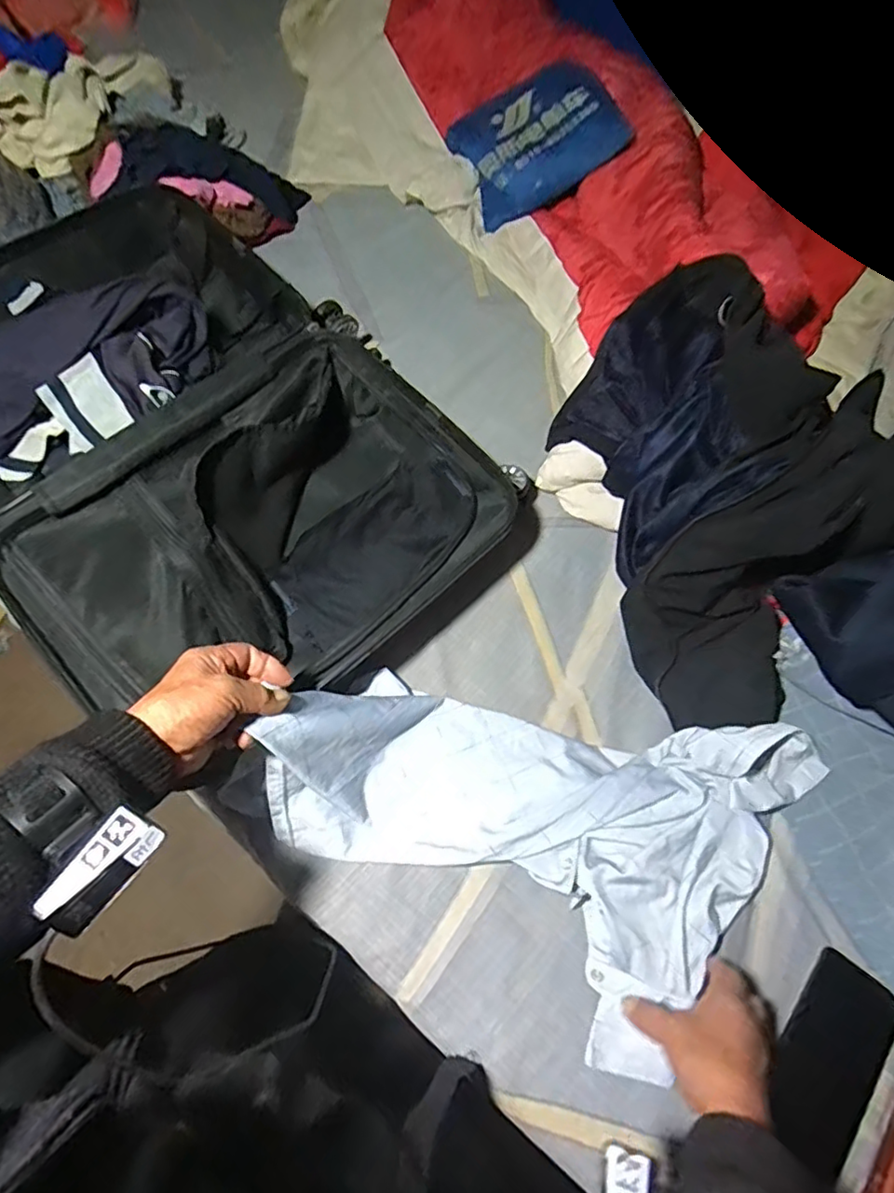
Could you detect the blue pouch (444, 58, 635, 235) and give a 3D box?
[{"bbox_3d":[0.139,-0.717,0.927,0.238,0.027,0.177,-23,95,20],"label":"blue pouch"}]

